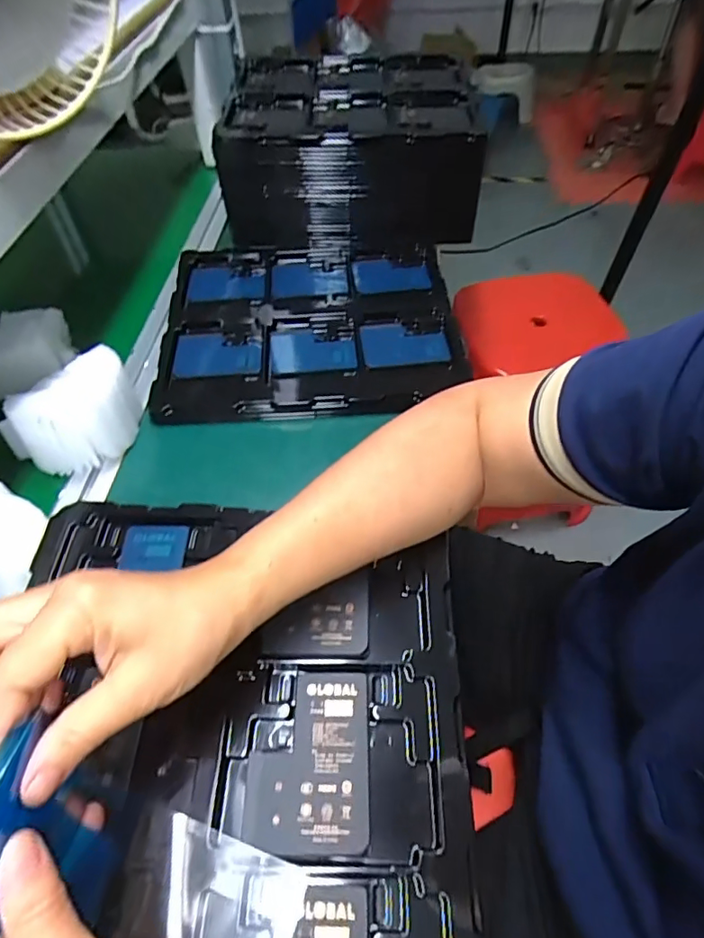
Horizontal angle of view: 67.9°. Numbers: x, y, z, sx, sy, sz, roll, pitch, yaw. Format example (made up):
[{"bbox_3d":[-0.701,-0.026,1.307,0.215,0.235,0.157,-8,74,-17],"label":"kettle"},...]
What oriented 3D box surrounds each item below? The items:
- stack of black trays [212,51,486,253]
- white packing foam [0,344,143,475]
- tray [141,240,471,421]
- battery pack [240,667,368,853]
[{"bbox_3d":[-0.003,-0.436,0.705,0.309,0.137,0.270,4,54,5],"label":"stack of black trays"},{"bbox_3d":[-0.244,-0.050,0.472,0.068,0.058,0.114,32,61,23],"label":"white packing foam"},{"bbox_3d":[-0.044,-0.169,0.595,0.317,0.027,0.285,-4,53,-1],"label":"tray"},{"bbox_3d":[-0.024,0.160,0.292,0.065,0.004,0.088,1,54,-1],"label":"battery pack"}]

